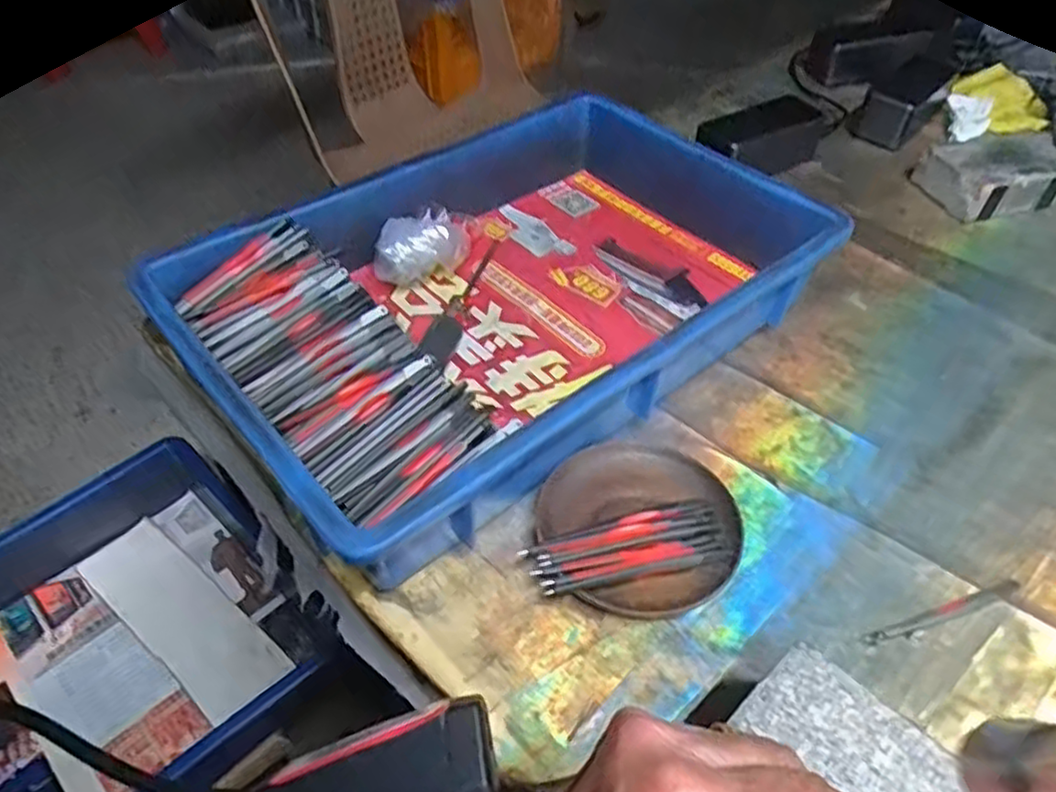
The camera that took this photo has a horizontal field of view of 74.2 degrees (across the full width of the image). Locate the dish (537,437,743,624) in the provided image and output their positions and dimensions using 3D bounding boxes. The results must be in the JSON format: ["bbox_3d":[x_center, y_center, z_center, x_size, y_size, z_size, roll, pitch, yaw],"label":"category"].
[{"bbox_3d":[0.067,0.071,0.410,0.110,0.018,0.120,1,48,-1],"label":"dish"}]

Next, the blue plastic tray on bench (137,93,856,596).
[{"bbox_3d":[-0.001,-0.084,0.510,0.426,0.076,0.272,-32,56,-27],"label":"blue plastic tray on bench"}]

